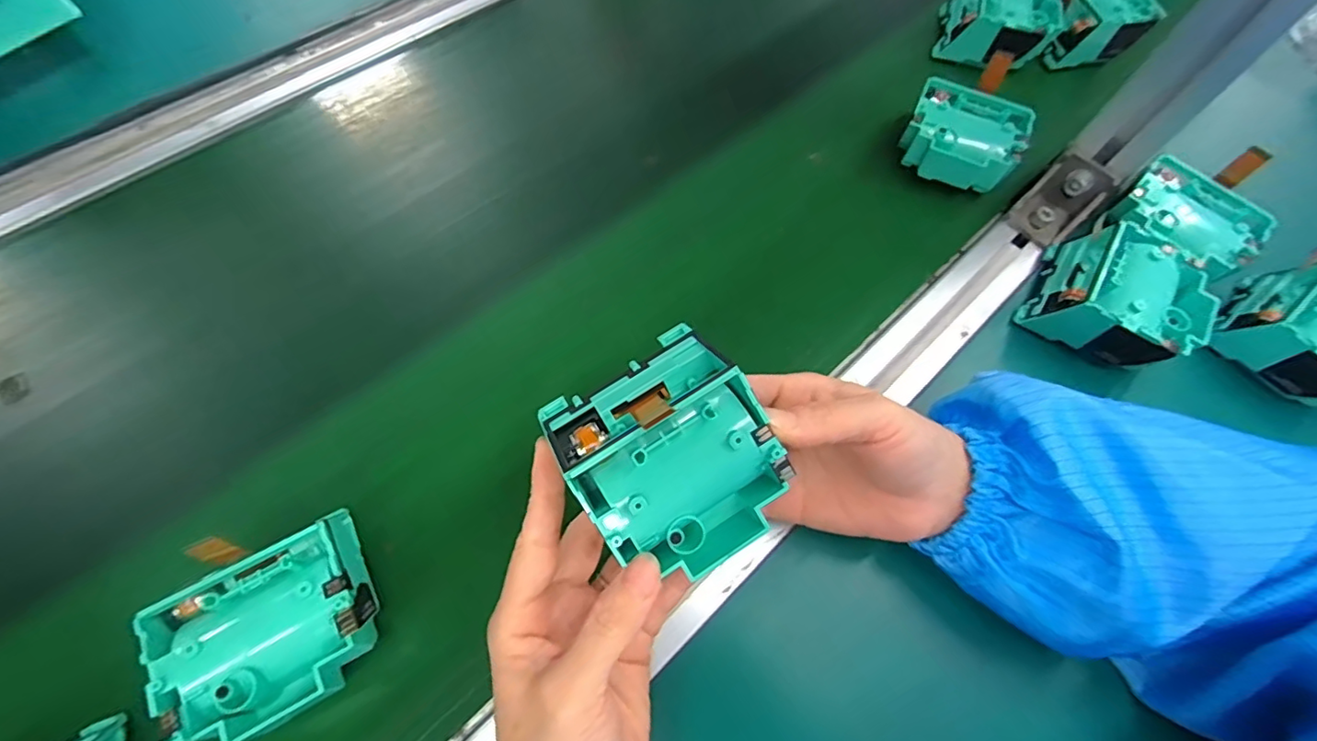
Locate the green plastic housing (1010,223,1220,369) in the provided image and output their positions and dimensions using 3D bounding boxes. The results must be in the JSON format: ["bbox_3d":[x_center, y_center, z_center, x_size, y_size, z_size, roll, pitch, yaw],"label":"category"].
[{"bbox_3d":[0.271,-0.042,0.333,0.080,0.037,0.077,34,72,10],"label":"green plastic housing"}]

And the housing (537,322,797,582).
[{"bbox_3d":[0.004,0.034,0.225,0.073,0.044,0.077,-28,103,-8],"label":"housing"}]

